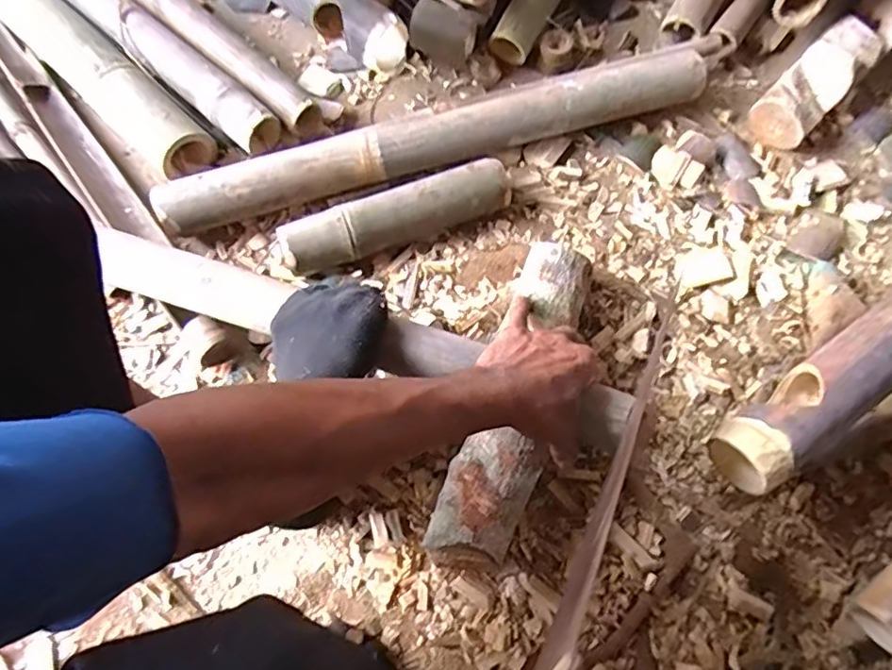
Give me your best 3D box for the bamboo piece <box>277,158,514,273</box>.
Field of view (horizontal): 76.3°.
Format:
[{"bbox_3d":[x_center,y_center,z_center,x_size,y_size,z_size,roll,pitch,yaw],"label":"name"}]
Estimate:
[{"bbox_3d":[-0.053,-0.134,0.647,0.261,0.052,0.056,-22,70,-7],"label":"bamboo piece"}]

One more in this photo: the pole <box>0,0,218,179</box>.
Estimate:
[{"bbox_3d":[-0.544,-0.419,0.745,0.646,0.082,0.078,40,75,13],"label":"pole"}]

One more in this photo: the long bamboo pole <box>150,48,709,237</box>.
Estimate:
[{"bbox_3d":[-0.006,-0.234,0.678,0.660,0.059,0.063,-17,70,-5],"label":"long bamboo pole"}]

